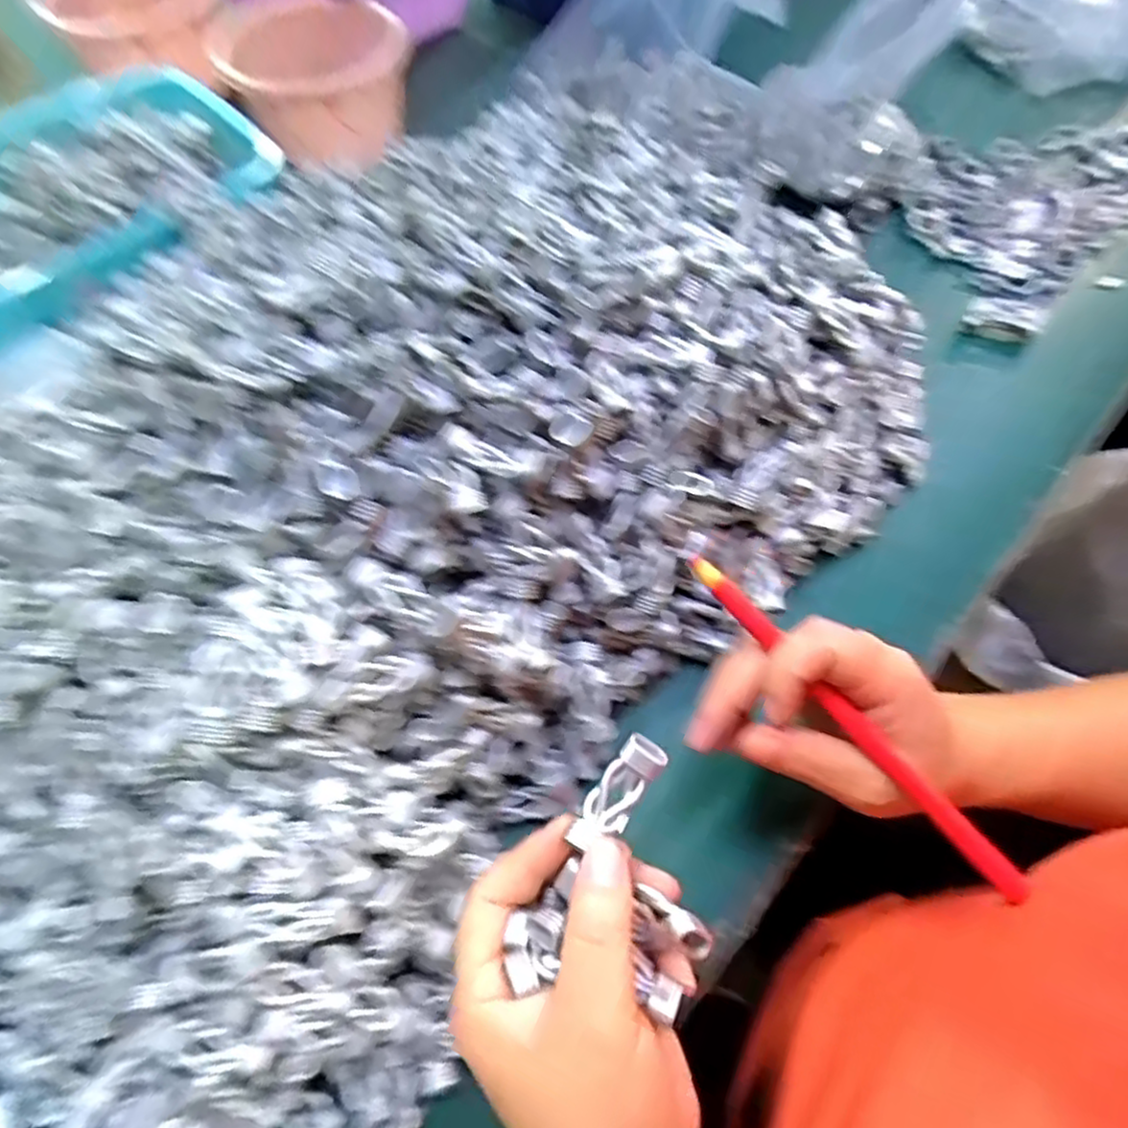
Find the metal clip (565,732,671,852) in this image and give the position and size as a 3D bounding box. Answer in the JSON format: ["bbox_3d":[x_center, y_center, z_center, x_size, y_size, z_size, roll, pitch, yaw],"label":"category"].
[{"bbox_3d":[0.019,0.080,0.249,0.016,0.011,0.042,37,94,20],"label":"metal clip"}]

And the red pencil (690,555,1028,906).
[{"bbox_3d":[0.111,0.059,0.277,0.012,0.008,0.167,-39,78,-19],"label":"red pencil"}]

